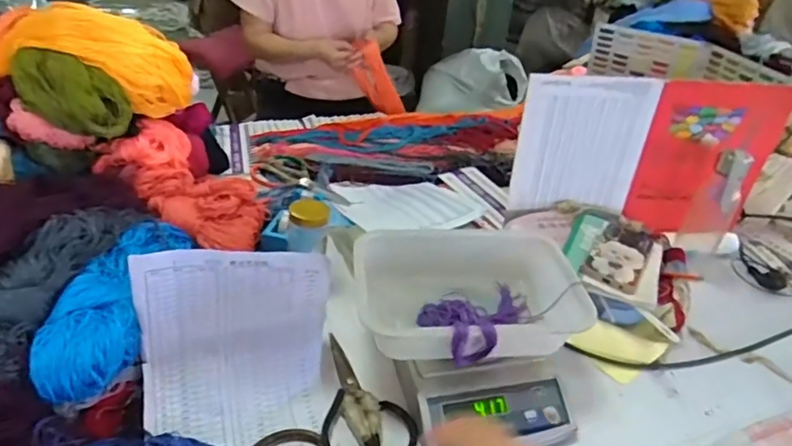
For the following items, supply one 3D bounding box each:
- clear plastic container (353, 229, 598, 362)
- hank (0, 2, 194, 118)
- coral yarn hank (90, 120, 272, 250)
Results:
[{"bbox_3d":[0.090,0.094,0.716,0.272,0.097,0.211,-4,36,-12],"label":"clear plastic container"},{"bbox_3d":[-0.464,-0.250,0.846,0.269,0.132,0.134,-4,36,-13],"label":"hank"},{"bbox_3d":[-0.322,-0.058,0.867,0.268,0.068,0.147,38,45,16],"label":"coral yarn hank"}]

